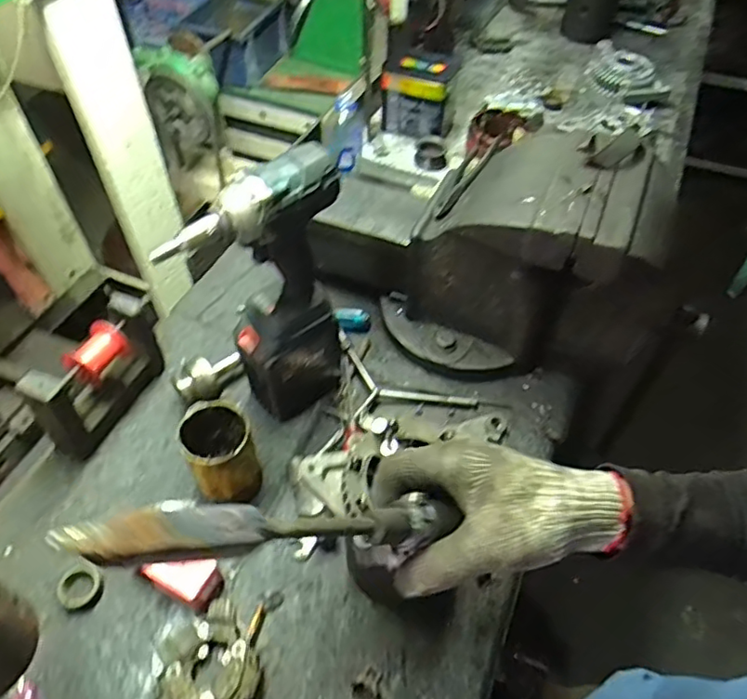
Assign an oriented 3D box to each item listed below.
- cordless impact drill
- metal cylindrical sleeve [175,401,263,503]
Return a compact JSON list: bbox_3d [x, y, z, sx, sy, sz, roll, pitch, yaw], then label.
[{"bbox_3d":[-0.113,-0.045,0.663,0.066,0.324,0.189,37,59,25],"label":"cordless impact drill"},{"bbox_3d":[-0.170,0.114,0.661,0.072,0.088,0.086,-25,56,-20],"label":"metal cylindrical sleeve"}]

